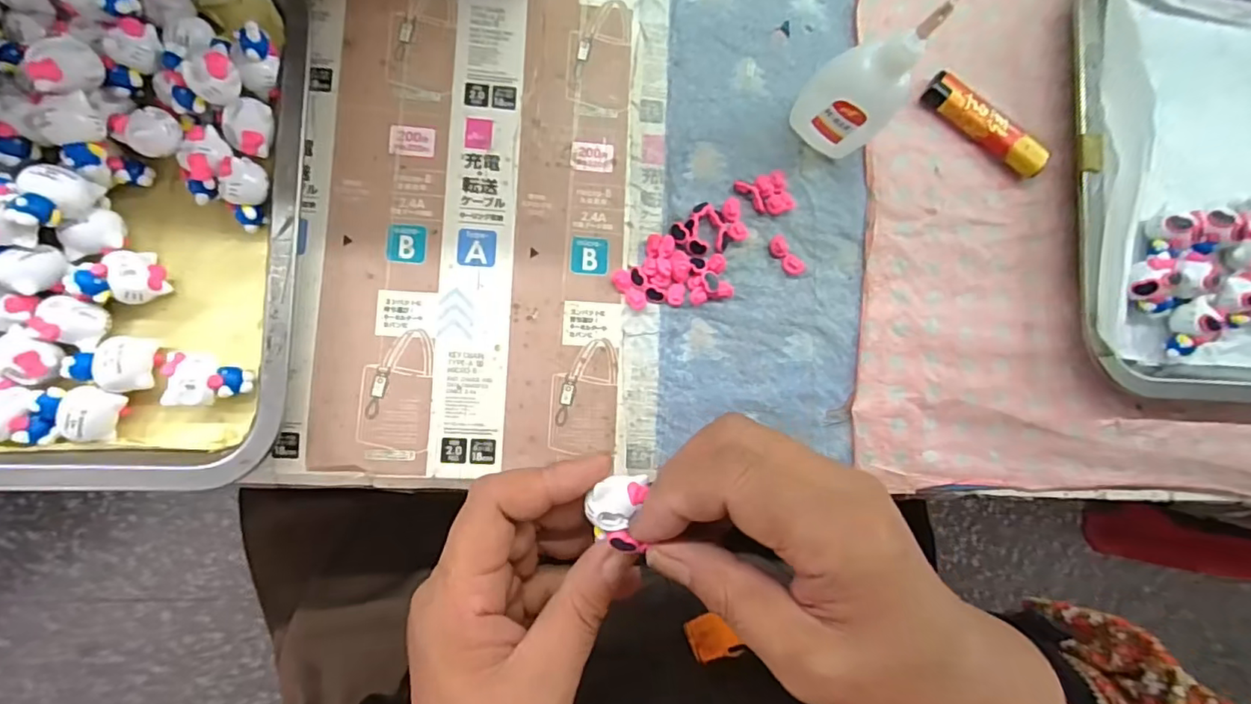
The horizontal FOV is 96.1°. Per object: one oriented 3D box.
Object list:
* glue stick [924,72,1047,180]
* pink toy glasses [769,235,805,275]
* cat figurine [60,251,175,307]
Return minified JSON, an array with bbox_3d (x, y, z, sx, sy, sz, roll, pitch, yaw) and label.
[{"bbox_3d":[0.205,-0.129,0.322,0.077,0.015,0.019,40,85,-3],"label":"glue stick"},{"bbox_3d":[0.089,-0.053,0.312,0.010,0.006,0.025,-37,92,-6],"label":"pink toy glasses"},{"bbox_3d":[-0.240,-0.033,0.266,0.035,0.019,0.025,-30,97,-31],"label":"cat figurine"}]

